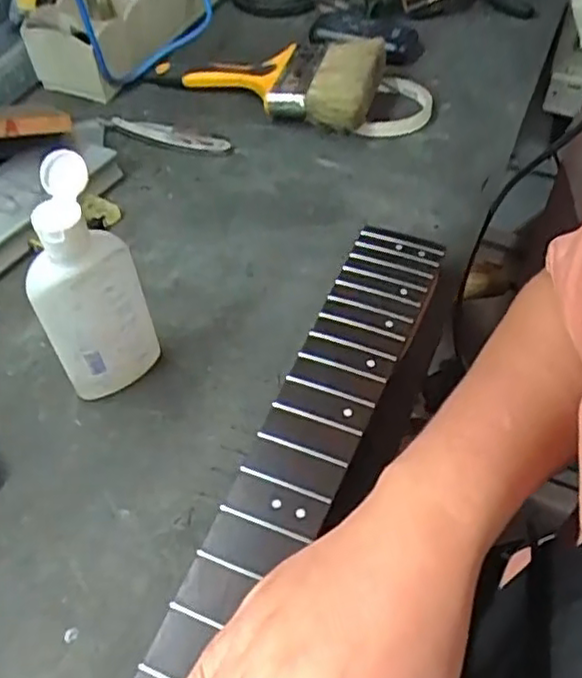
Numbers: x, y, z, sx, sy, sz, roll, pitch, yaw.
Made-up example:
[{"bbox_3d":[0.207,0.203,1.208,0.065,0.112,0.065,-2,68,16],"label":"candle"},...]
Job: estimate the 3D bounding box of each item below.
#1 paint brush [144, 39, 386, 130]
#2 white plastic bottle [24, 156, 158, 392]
[{"bbox_3d":[-0.032,-0.243,0.633,0.218,0.036,0.109,8,58,21],"label":"paint brush"},{"bbox_3d":[-0.122,-0.028,0.414,0.065,0.153,0.043,-26,55,-17],"label":"white plastic bottle"}]

